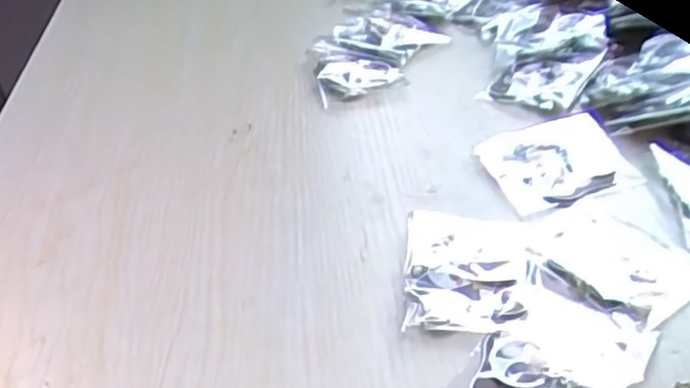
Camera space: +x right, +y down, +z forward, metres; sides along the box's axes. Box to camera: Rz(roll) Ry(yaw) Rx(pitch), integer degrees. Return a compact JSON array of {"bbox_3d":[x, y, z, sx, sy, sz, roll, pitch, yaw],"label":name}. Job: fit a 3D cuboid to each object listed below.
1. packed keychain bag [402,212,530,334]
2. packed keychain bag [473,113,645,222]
[{"bbox_3d":[0.053,0.033,0.290,0.053,0.008,0.063,0,39,10],"label":"packed keychain bag"},{"bbox_3d":[0.111,-0.015,0.344,0.070,0.013,0.058,-16,39,-11],"label":"packed keychain bag"}]

